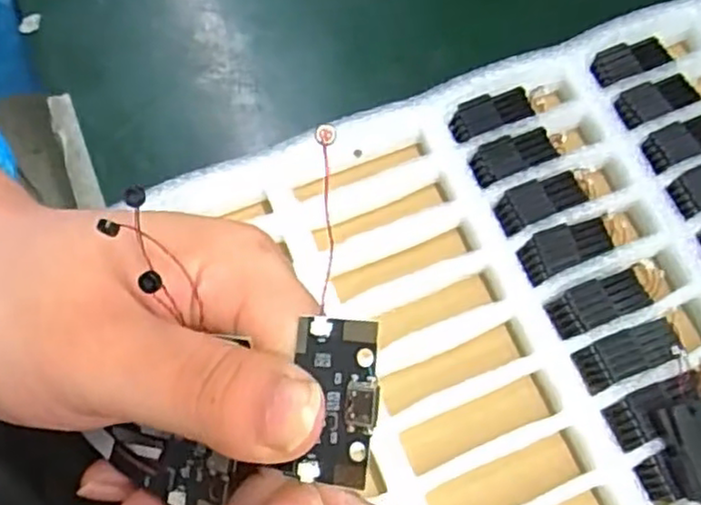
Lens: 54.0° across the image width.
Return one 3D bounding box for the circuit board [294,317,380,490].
[{"bbox_3d":[-0.003,0.032,0.149,0.019,0.004,0.035,-7,81,24],"label":"circuit board"}]

